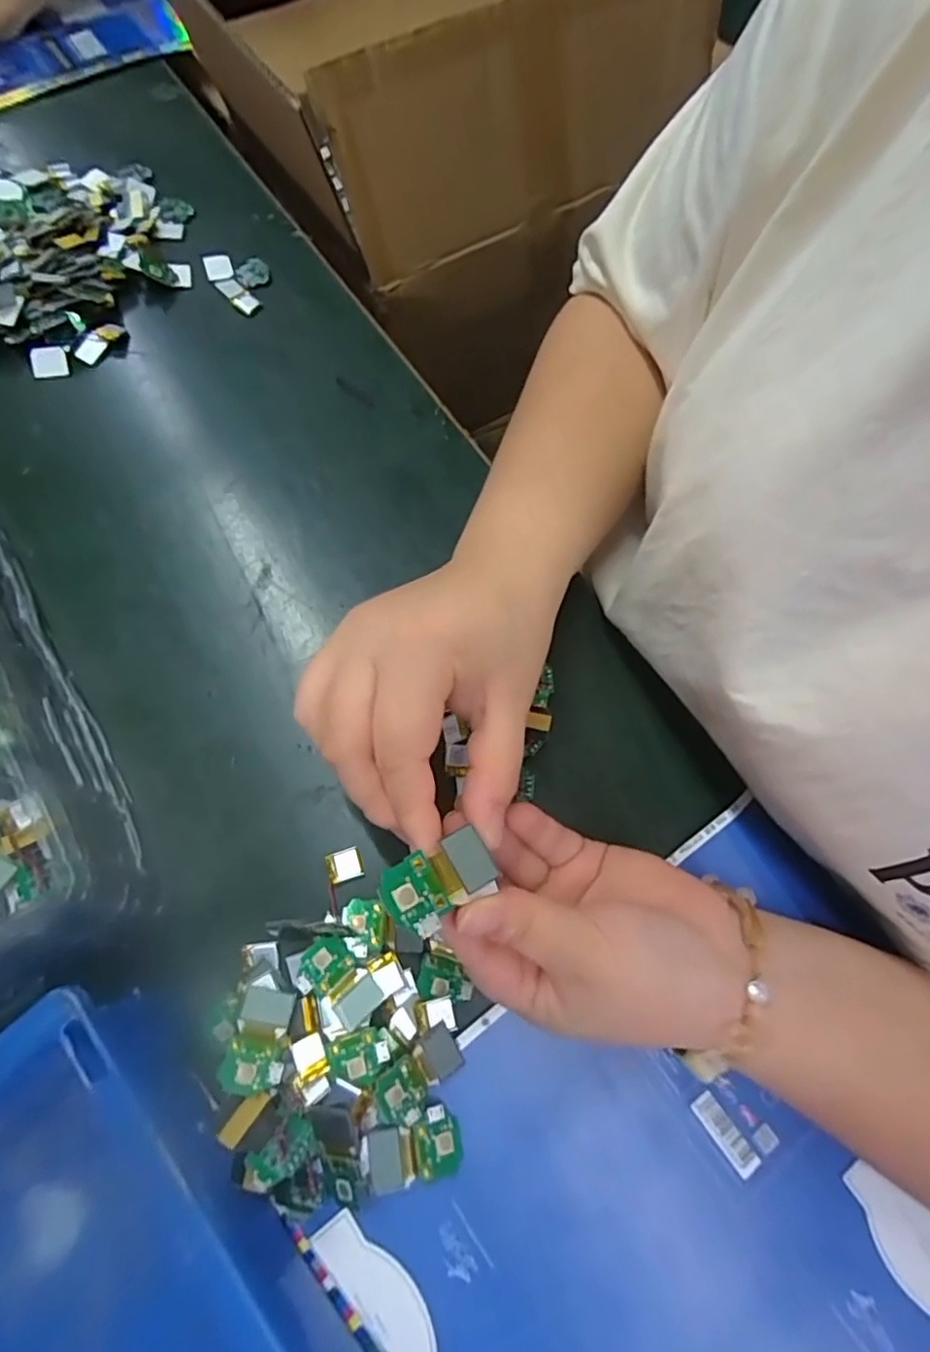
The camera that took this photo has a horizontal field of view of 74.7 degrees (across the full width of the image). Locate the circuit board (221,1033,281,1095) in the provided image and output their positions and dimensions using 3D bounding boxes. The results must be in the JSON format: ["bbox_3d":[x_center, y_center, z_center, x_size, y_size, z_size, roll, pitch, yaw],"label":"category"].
[{"bbox_3d":[-0.091,0.163,0.257,0.022,0.004,0.021,11,52,7],"label":"circuit board"}]

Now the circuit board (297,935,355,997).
[{"bbox_3d":[-0.064,0.130,0.274,0.020,0.004,0.025,41,56,15],"label":"circuit board"}]

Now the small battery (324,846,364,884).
[{"bbox_3d":[-0.059,0.093,0.300,0.016,0.004,0.015,-19,71,-7],"label":"small battery"}]

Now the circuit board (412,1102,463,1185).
[{"bbox_3d":[-0.011,0.195,0.257,0.019,0.007,0.025,-10,70,-4],"label":"circuit board"}]

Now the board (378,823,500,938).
[{"bbox_3d":[-0.009,0.070,0.206,0.037,0.008,0.025,-25,72,-9],"label":"board"}]

